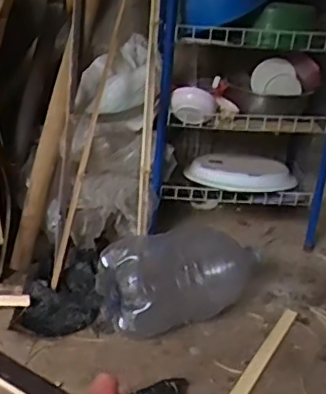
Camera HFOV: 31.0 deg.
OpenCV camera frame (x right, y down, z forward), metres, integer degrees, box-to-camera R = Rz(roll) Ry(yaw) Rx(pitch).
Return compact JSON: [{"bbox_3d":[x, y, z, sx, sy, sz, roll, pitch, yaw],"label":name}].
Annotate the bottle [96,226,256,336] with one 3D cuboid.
[{"bbox_3d":[0.031,0.196,1.580,0.431,0.203,0.246,-13,28,-34],"label":"bottle"}]

